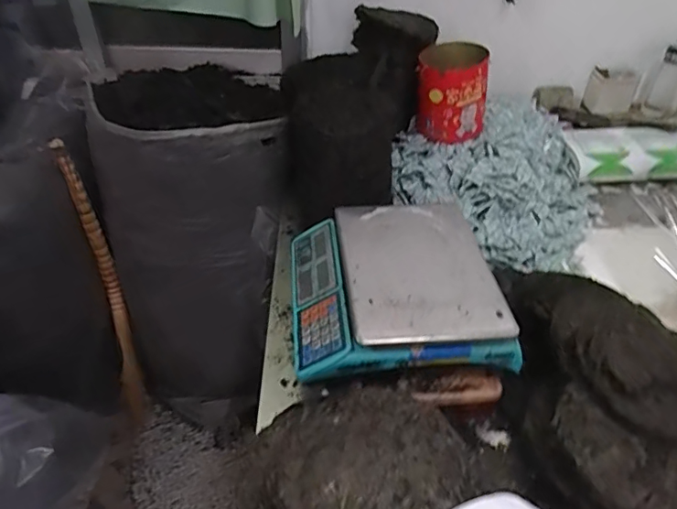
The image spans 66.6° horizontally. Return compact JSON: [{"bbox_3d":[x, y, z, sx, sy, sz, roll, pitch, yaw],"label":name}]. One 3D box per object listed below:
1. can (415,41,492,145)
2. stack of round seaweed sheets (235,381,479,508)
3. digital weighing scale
[{"bbox_3d":[0.261,-0.377,1.204,0.156,0.191,0.126,4,40,3],"label":"can"},{"bbox_3d":[0.017,0.287,0.604,0.239,0.175,0.247,25,46,25],"label":"stack of round seaweed sheets"},{"bbox_3d":[0.083,0.043,0.827,0.307,0.090,0.304,-3,40,-5],"label":"digital weighing scale"}]

